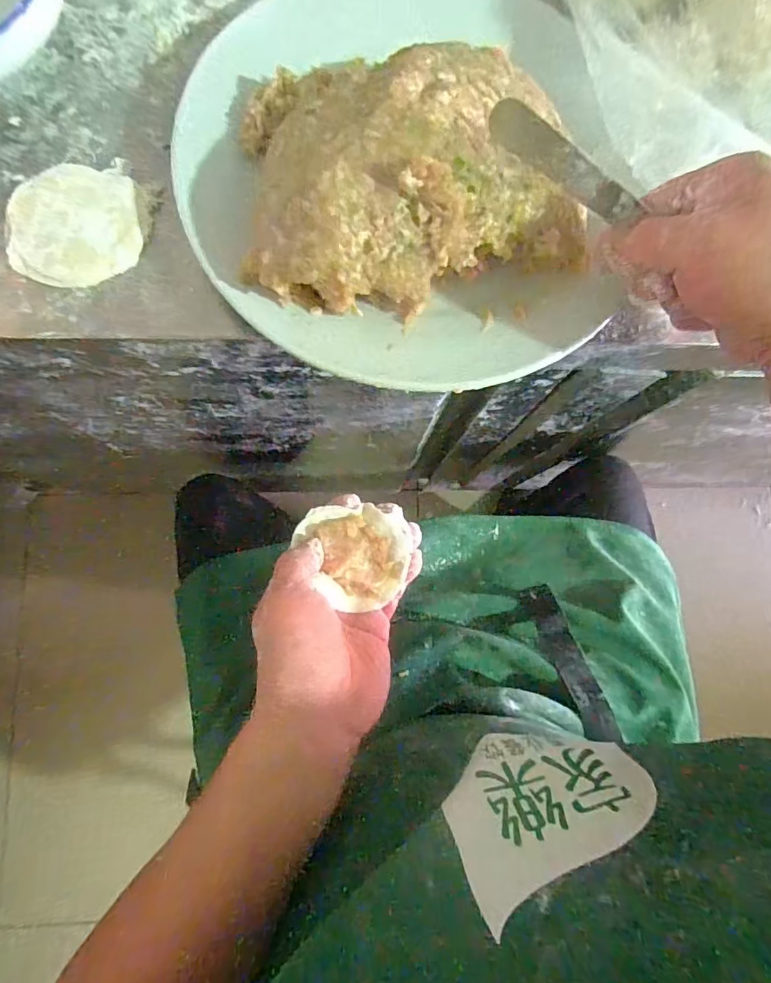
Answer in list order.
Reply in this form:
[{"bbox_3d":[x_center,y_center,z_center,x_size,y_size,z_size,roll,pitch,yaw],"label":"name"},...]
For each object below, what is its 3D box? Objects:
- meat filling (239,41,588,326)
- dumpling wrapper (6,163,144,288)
[{"bbox_3d":[0.019,-0.180,0.285,0.191,0.052,0.150,-5,81,-4],"label":"meat filling"},{"bbox_3d":[-0.190,-0.163,0.314,0.074,0.009,0.075,-3,81,-4],"label":"dumpling wrapper"}]

